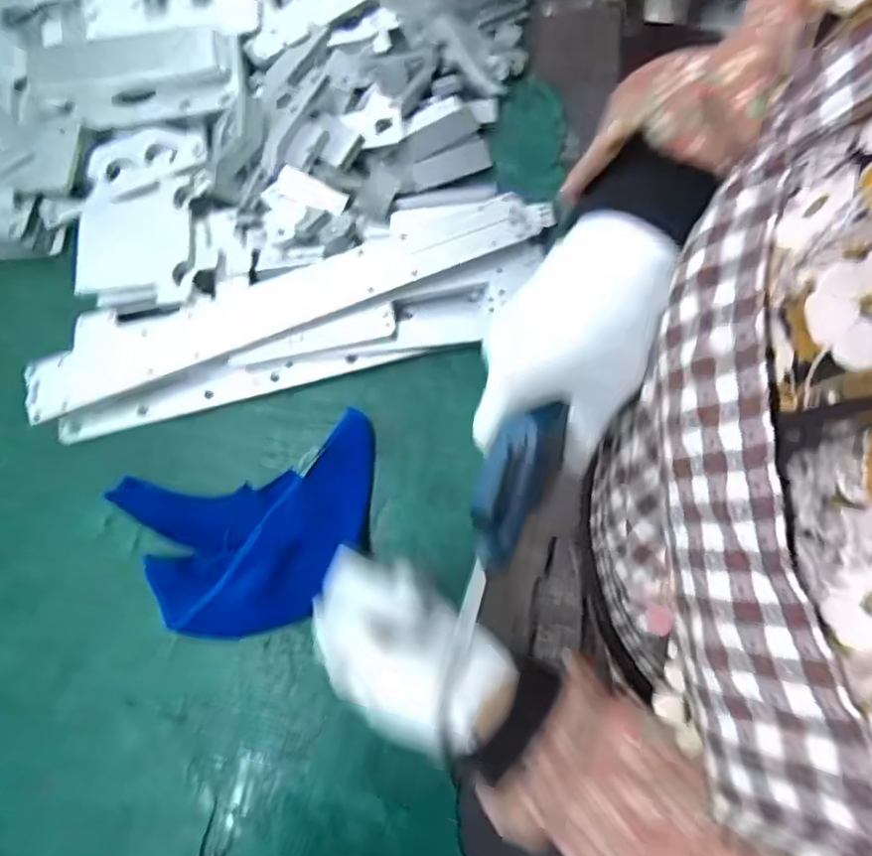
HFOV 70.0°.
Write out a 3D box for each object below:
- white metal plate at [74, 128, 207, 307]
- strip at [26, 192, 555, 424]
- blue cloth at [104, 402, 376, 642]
[{"bbox_3d":[-0.273,-0.195,0.568,0.100,0.016,0.177,0,75,-1],"label":"white metal plate"},{"bbox_3d":[-0.118,-0.116,0.543,0.476,0.019,0.058,-20,76,-6],"label":"strip"},{"bbox_3d":[-0.153,0.086,0.505,0.192,0.033,0.151,-19,76,-5],"label":"blue cloth"}]

